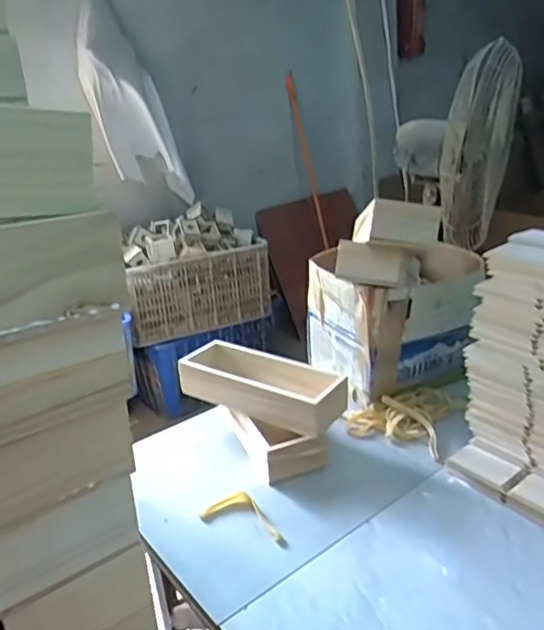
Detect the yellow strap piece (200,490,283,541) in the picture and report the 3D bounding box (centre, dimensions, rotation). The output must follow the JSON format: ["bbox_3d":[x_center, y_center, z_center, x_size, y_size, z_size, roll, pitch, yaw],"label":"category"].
[{"bbox_3d":[-0.035,0.279,0.814,0.125,0.012,0.061,6,24,23],"label":"yellow strap piece"}]

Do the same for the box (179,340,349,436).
[{"bbox_3d":[-0.012,0.117,0.968,0.294,0.063,0.110,13,27,36],"label":"box"}]

